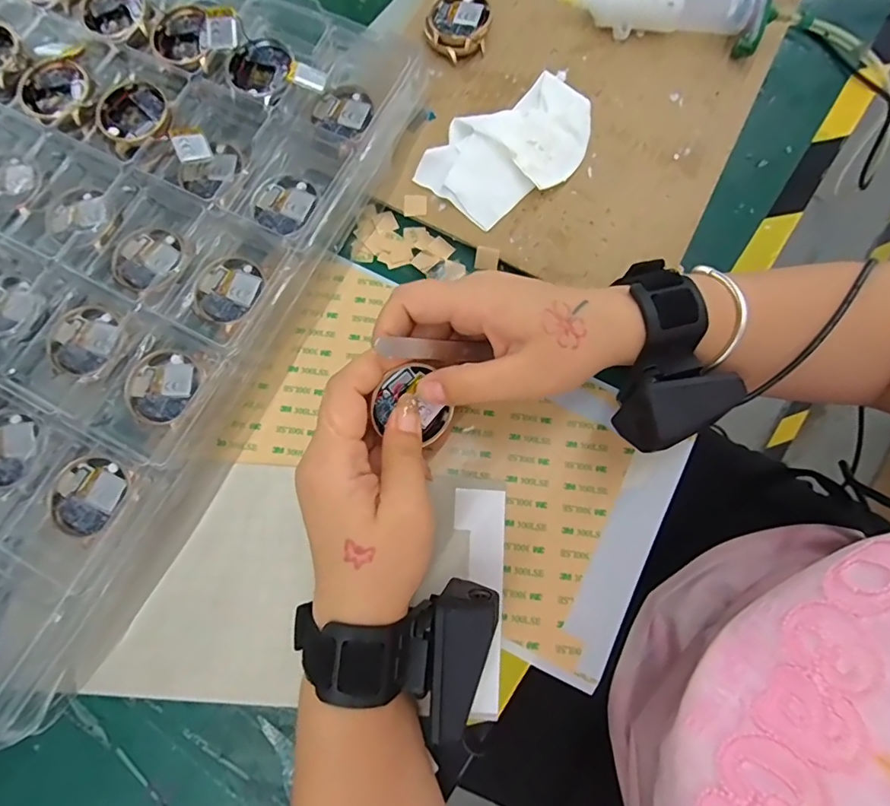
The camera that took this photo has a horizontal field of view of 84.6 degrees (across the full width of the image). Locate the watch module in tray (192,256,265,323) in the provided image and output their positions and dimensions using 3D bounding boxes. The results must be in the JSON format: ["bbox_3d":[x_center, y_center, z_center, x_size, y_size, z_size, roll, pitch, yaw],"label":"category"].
[{"bbox_3d":[-0.130,-0.069,0.294,0.042,0.006,0.040,-44,82,-9],"label":"watch module in tray"}]

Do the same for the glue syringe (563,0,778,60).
[{"bbox_3d":[0.157,-0.284,0.346,0.138,0.034,0.041,12,78,2],"label":"glue syringe"}]

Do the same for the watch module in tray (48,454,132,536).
[{"bbox_3d":[-0.192,0.049,0.263,0.042,0.008,0.039,41,81,7],"label":"watch module in tray"}]

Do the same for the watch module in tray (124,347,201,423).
[{"bbox_3d":[-0.161,-0.010,0.279,0.040,0.007,0.041,25,79,4],"label":"watch module in tray"}]

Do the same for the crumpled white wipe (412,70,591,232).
[{"bbox_3d":[0.047,-0.171,0.329,0.122,0.016,0.071,-35,81,-7],"label":"crumpled white wipe"}]

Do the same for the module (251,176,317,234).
[{"bbox_3d":[-0.099,-0.124,0.304,0.039,0.007,0.038,37,80,7],"label":"module"}]

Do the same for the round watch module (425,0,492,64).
[{"bbox_3d":[0.010,-0.269,0.349,0.043,0.017,0.047,0,78,-1],"label":"round watch module"}]

